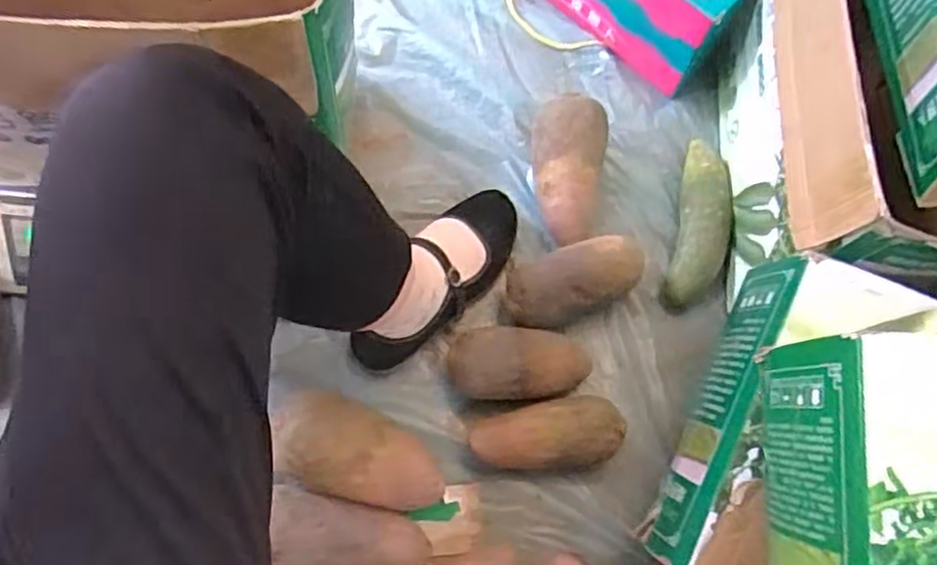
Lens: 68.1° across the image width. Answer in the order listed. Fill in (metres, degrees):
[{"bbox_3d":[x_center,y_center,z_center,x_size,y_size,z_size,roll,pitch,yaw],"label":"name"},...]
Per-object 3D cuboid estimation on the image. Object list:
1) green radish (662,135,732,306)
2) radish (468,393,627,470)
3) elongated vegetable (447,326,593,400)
[{"bbox_3d":[0.266,-0.072,0.787,0.058,0.051,0.194,13,70,2],"label":"green radish"},{"bbox_3d":[0.076,0.151,0.685,0.149,0.057,0.066,-9,70,-6],"label":"radish"},{"bbox_3d":[0.051,0.083,0.701,0.139,0.062,0.068,-2,70,-4],"label":"elongated vegetable"}]

